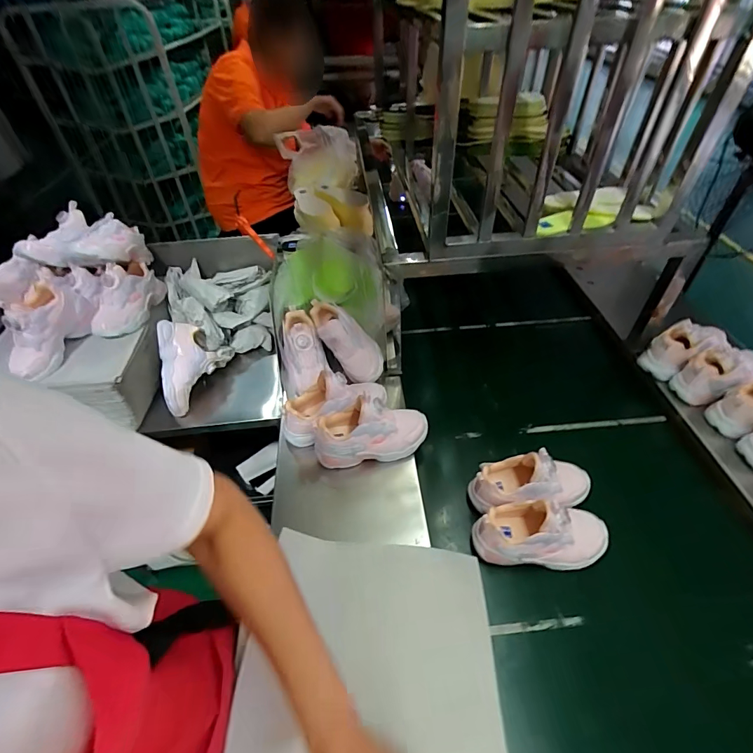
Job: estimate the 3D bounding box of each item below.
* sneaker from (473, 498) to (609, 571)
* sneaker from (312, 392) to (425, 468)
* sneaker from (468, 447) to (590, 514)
[{"bbox_3d":[0.242,0.223,0.575,0.192,0.095,0.075,-1,47,2],"label":"sneaker"},{"bbox_3d":[-0.007,0.087,0.670,0.193,0.107,0.075,-12,47,-7],"label":"sneaker"},{"bbox_3d":[0.247,0.160,0.622,0.193,0.089,0.079,-8,47,-4],"label":"sneaker"}]

